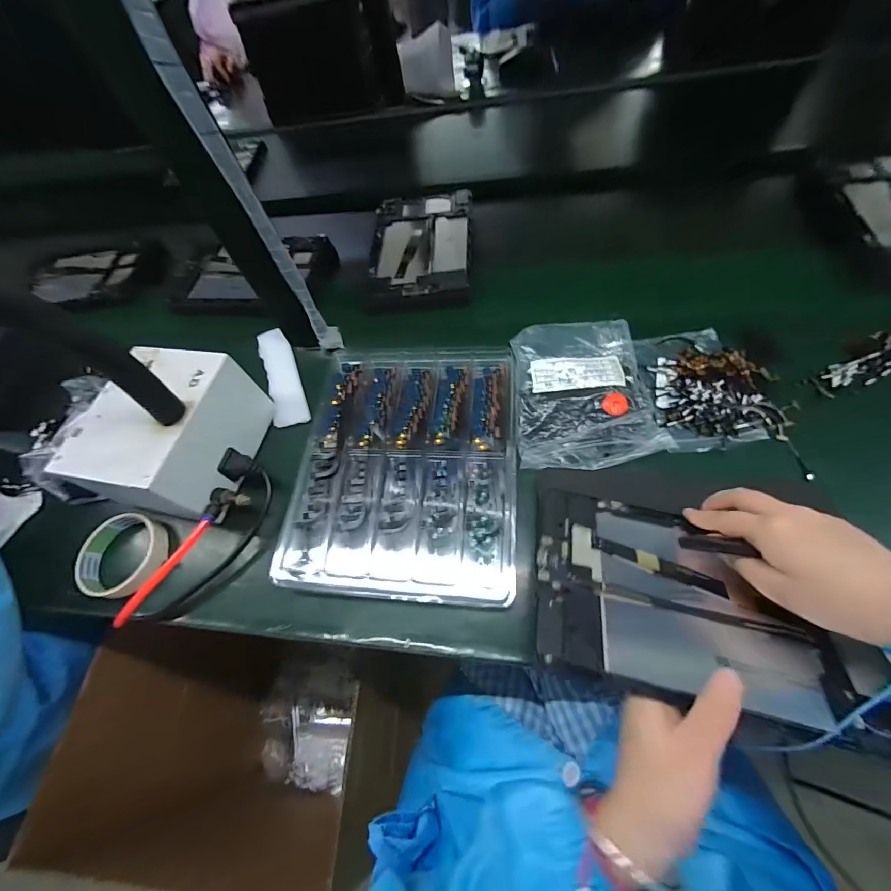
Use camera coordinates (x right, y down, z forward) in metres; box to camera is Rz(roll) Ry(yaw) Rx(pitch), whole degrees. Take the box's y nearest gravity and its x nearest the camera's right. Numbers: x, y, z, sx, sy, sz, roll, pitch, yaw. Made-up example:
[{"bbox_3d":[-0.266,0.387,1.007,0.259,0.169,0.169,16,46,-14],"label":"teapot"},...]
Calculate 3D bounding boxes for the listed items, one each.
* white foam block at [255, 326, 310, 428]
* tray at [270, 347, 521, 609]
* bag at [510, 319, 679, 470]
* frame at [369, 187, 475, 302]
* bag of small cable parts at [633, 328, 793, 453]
[{"bbox_3d":[-0.210,-0.091,0.503,0.039,0.015,0.157,-22,59,-5],"label":"white foam block"},{"bbox_3d":[-0.039,0.008,0.402,0.223,0.020,0.275,1,60,9],"label":"tray"},{"bbox_3d":[0.147,-0.061,0.415,0.136,0.027,0.169,-4,60,6],"label":"bag"},{"bbox_3d":[-0.037,-0.298,0.586,0.150,0.021,0.247,-3,60,6],"label":"frame"},{"bbox_3d":[0.279,-0.064,0.417,0.122,0.016,0.154,-4,60,6],"label":"bag of small cable parts"}]

